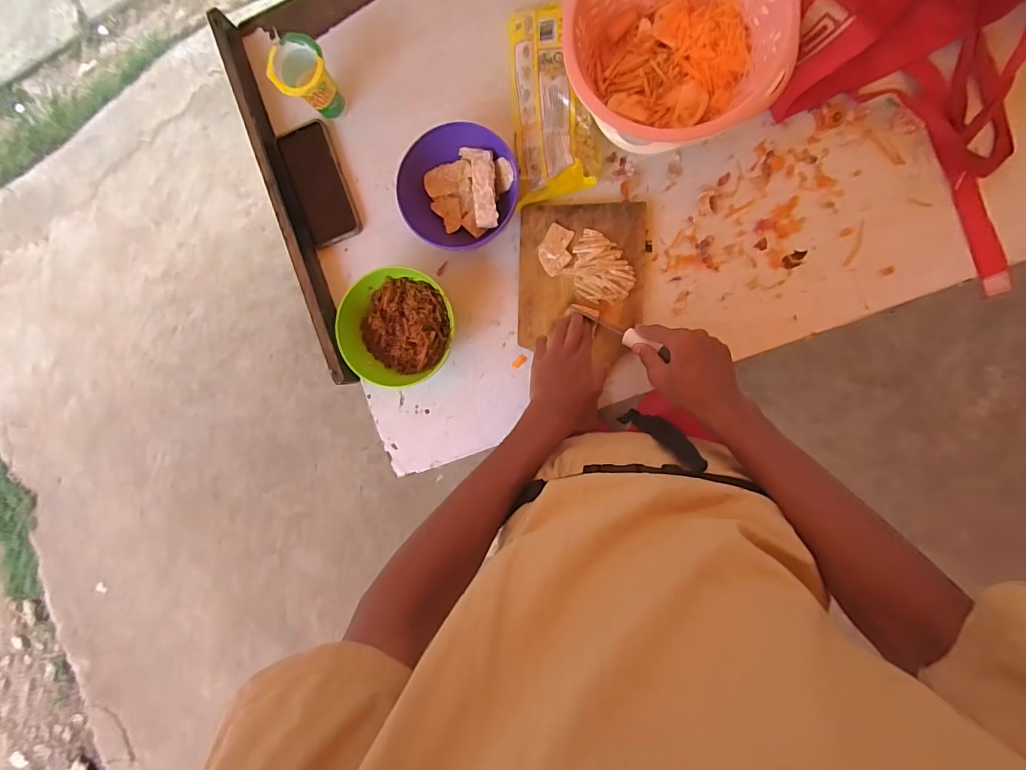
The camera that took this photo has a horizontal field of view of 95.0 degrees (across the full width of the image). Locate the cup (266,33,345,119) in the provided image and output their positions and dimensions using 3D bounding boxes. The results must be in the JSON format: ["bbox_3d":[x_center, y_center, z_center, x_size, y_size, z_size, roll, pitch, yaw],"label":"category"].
[{"bbox_3d":[-0.261,-0.393,0.616,0.070,0.097,0.063,-38,86,7],"label":"cup"}]

